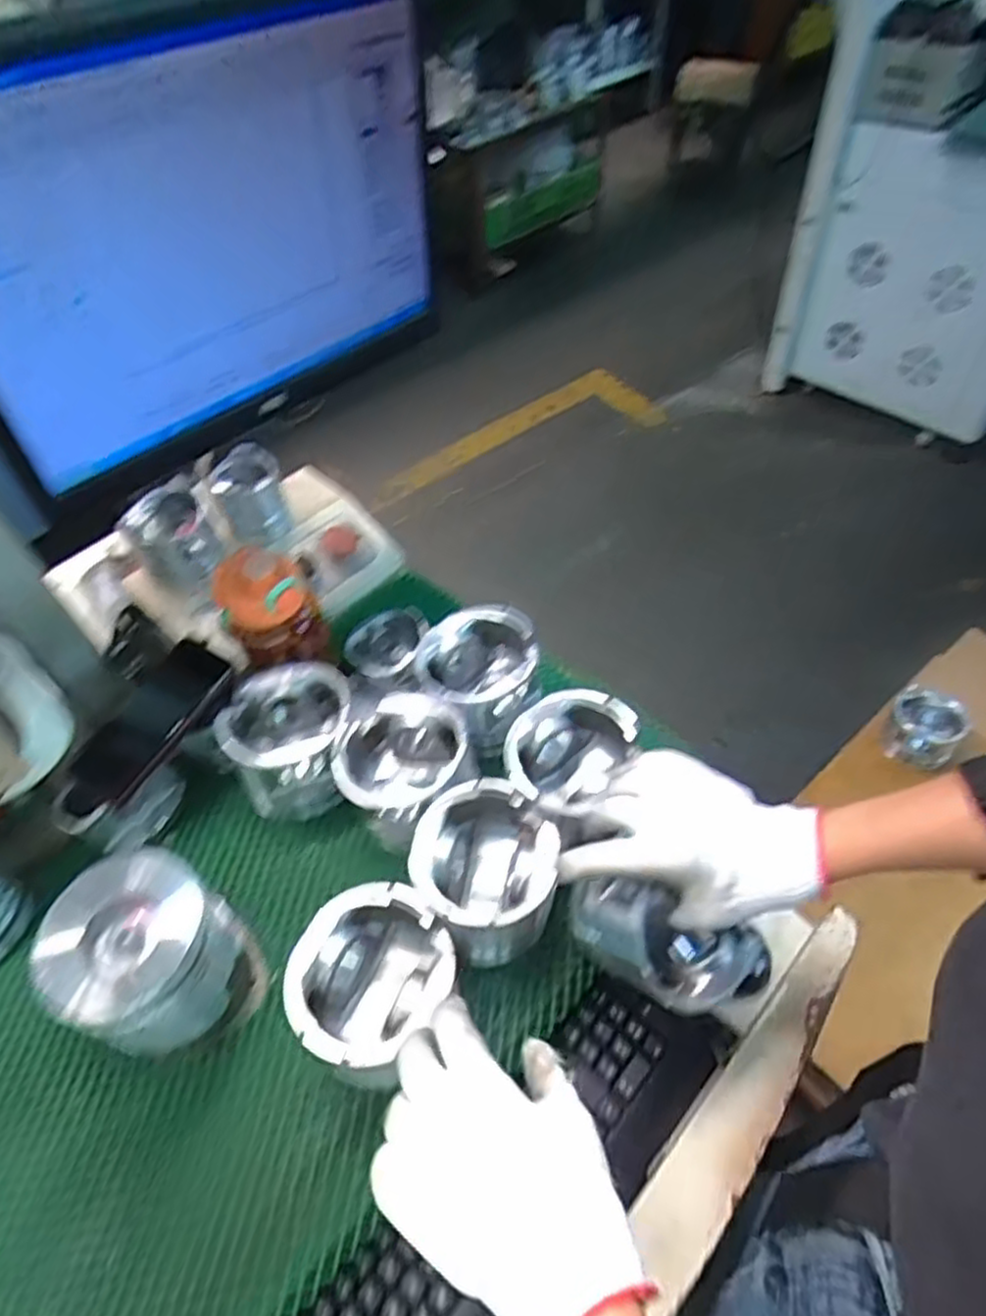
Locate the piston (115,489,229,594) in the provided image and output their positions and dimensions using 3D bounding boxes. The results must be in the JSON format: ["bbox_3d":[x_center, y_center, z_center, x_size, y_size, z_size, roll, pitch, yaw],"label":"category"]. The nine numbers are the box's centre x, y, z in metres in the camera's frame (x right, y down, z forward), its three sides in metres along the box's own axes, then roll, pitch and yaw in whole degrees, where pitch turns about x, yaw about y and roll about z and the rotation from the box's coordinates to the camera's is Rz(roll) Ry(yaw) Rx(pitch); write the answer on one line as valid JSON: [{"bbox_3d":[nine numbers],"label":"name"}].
[{"bbox_3d":[-0.345,-0.129,0.811,0.084,0.075,0.087,26,58,23],"label":"piston"}]

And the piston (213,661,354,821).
[{"bbox_3d":[-0.183,0.076,0.692,0.113,0.097,0.109,-11,51,-4],"label":"piston"}]

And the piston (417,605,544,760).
[{"bbox_3d":[-0.011,0.020,0.711,0.104,0.095,0.105,-2,51,3],"label":"piston"}]

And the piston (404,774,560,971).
[{"bbox_3d":[-0.004,0.168,0.586,0.104,0.088,0.110,-2,51,3],"label":"piston"}]

